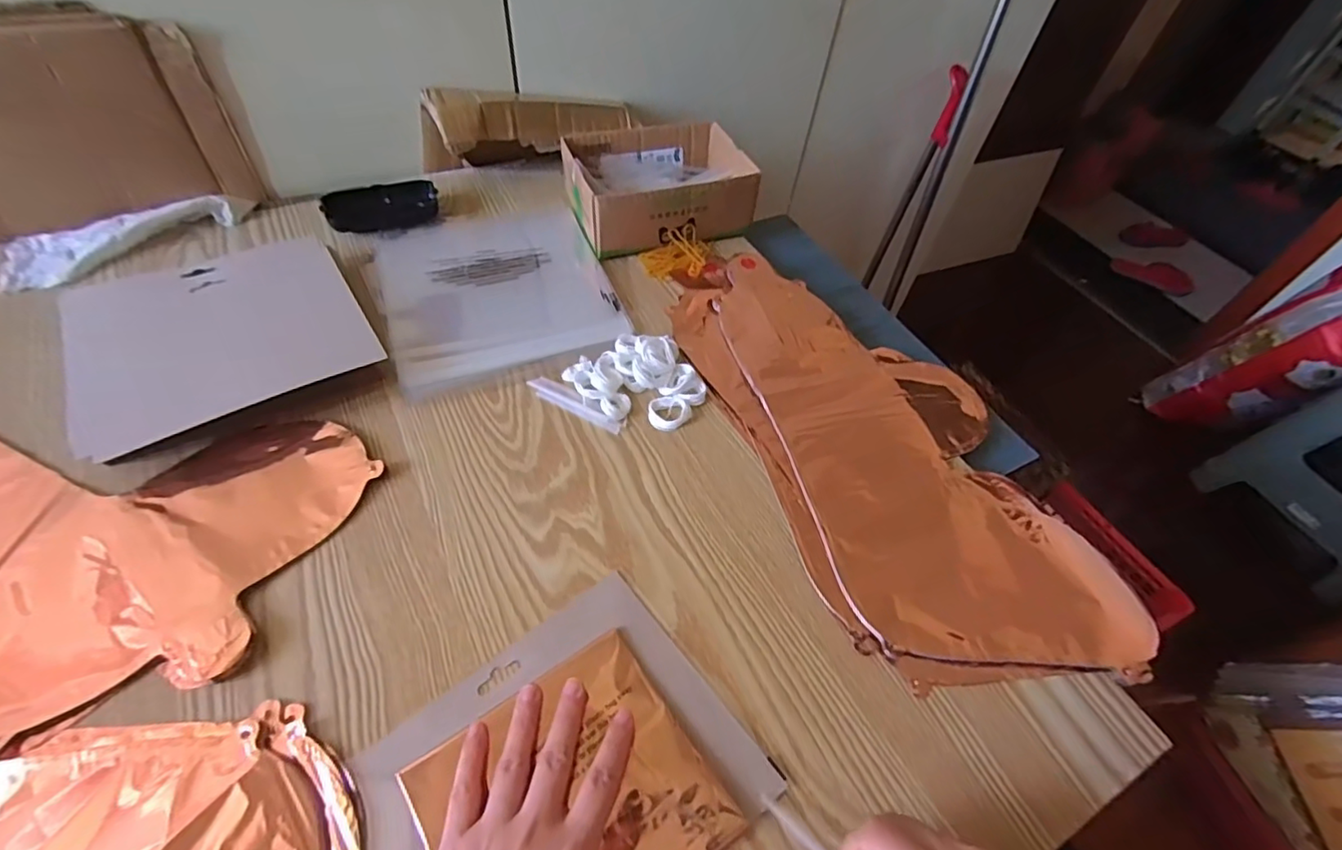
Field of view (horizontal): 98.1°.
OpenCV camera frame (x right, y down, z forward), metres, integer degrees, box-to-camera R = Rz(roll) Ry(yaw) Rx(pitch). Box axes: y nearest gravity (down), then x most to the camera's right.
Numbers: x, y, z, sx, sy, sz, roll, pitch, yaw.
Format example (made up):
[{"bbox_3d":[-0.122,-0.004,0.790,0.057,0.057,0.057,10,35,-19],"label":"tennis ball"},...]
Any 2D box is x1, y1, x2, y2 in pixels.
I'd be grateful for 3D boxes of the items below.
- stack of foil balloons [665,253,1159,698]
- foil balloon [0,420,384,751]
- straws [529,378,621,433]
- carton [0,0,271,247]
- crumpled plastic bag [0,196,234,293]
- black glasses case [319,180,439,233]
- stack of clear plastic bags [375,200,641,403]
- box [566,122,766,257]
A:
[{"bbox_3d":[0.165,0.001,0.487,0.217,0.019,0.430,-15,55,-16],"label":"stack of foil balloons"},{"bbox_3d":[-0.444,0.074,0.374,0.426,0.012,0.220,5,52,-1],"label":"foil balloon"},{"bbox_3d":[-0.079,-0.018,0.485,0.089,0.006,0.019,26,54,14],"label":"straws"},{"bbox_3d":[-0.544,-0.251,0.502,0.275,0.176,0.032,-17,55,-17],"label":"carton"},{"bbox_3d":[-0.529,-0.186,0.555,0.185,0.025,0.079,-34,62,-27],"label":"crumpled plastic bag"},{"bbox_3d":[-0.300,-0.228,0.606,0.107,0.028,0.046,-17,55,-17],"label":"black glasses case"},{"bbox_3d":[-0.169,-0.138,0.569,0.208,0.010,0.229,-18,56,-18],"label":"stack of clear plastic bags"},{"bbox_3d":[-0.016,-0.267,0.644,0.186,0.063,0.150,-15,55,-16],"label":"box"}]

